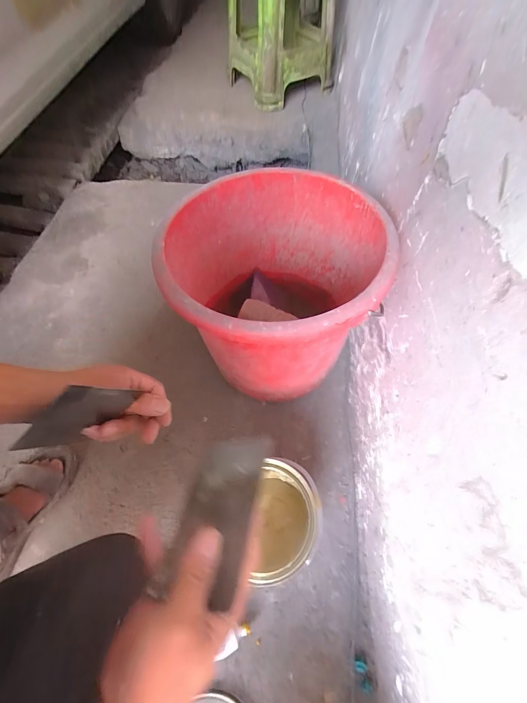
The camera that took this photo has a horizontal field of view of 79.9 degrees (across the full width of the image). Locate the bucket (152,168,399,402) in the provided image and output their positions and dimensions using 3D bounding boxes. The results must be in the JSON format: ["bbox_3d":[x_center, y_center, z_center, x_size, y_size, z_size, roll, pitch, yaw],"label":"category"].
[{"bbox_3d":[0.013,-0.103,0.590,0.335,0.297,0.357,2,59,-3],"label":"bucket"}]

